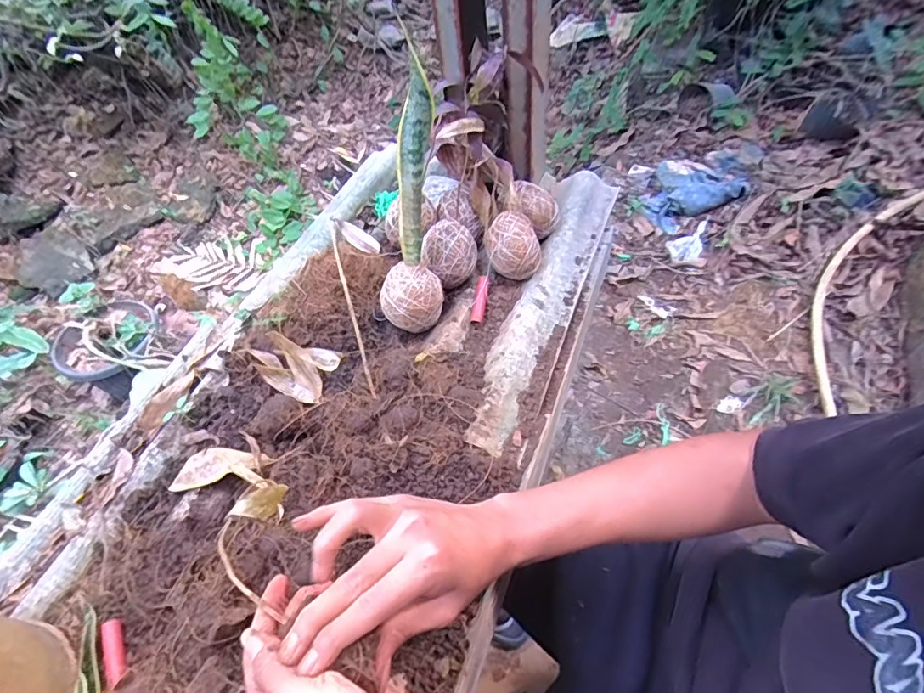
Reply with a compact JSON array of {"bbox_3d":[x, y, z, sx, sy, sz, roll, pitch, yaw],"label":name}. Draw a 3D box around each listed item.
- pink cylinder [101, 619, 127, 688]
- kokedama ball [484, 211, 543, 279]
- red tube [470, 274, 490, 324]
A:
[{"bbox_3d":[-0.262,0.230,0.369,0.011,0.007,0.046,-27,56,-13],"label":"pink cylinder"},{"bbox_3d":[0.058,-0.113,0.549,0.056,0.052,0.056,-3,54,4],"label":"kokedama ball"},{"bbox_3d":[0.020,-0.052,0.538,0.014,0.015,0.055,7,55,11],"label":"red tube"}]

